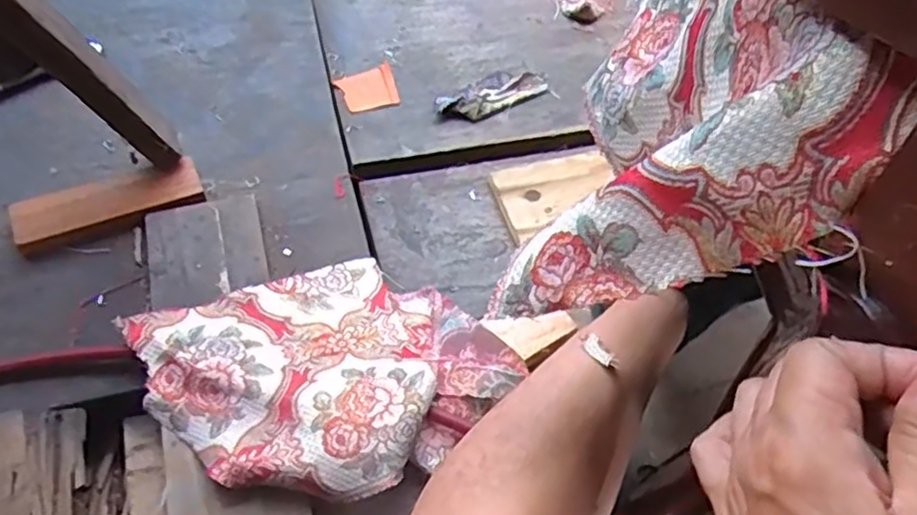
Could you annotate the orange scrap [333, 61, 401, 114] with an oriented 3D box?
[{"bbox_3d":[-0.109,-0.202,0.803,0.067,0.004,0.067,-15,59,-13],"label":"orange scrap"}]

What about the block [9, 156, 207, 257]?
[{"bbox_3d":[-0.342,-0.053,0.658,0.168,0.016,0.052,-21,61,-17],"label":"block"}]

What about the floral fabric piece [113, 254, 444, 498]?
[{"bbox_3d":[-0.128,0.099,0.563,0.238,0.030,0.218,2,57,-3],"label":"floral fabric piece"}]

